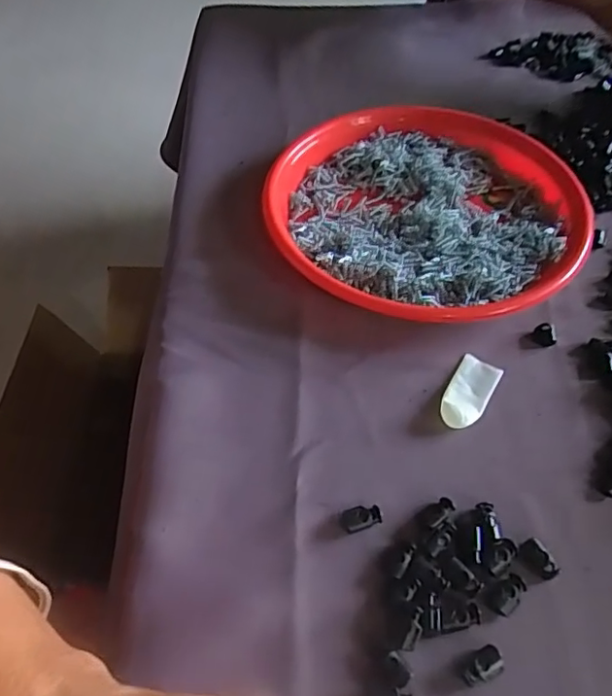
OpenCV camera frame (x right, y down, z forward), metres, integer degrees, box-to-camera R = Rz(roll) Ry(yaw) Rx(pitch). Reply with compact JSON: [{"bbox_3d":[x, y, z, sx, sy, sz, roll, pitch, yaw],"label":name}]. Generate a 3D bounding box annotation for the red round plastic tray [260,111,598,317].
[{"bbox_3d":[0.093,-0.109,0.452,0.229,0.032,0.227,-1,53,1],"label":"red round plastic tray"}]

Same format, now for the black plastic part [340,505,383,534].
[{"bbox_3d":[0.030,0.092,0.317,0.021,0.006,0.013,-9,53,-5],"label":"black plastic part"}]

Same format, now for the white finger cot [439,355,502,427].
[{"bbox_3d":[0.101,0.027,0.363,0.026,0.008,0.054,26,58,19],"label":"white finger cot"}]

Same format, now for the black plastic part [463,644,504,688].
[{"bbox_3d":[0.083,0.148,0.273,0.020,0.005,0.012,-21,55,-14],"label":"black plastic part"}]

